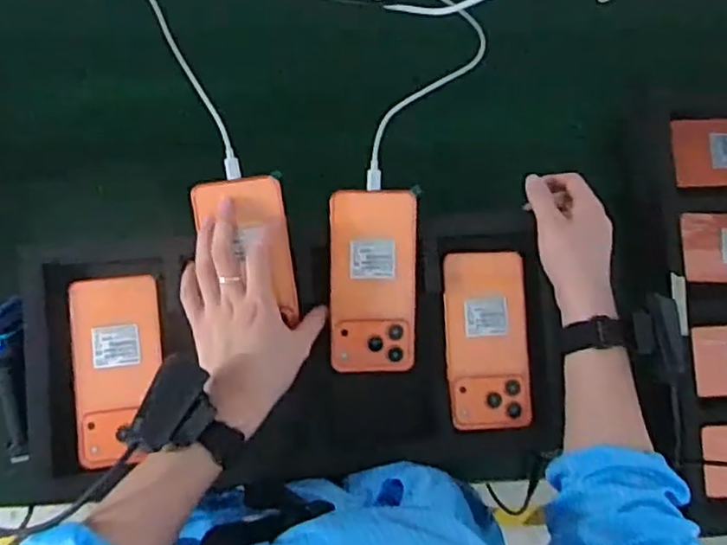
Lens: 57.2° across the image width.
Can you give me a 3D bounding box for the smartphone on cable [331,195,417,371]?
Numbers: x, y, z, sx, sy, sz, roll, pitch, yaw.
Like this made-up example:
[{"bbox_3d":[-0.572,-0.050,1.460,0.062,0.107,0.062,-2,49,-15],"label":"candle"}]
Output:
[{"bbox_3d":[0.009,0.009,0.608,0.078,0.006,0.164,-1,94,-4],"label":"smartphone on cable"}]

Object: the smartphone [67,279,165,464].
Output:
[{"bbox_3d":[-0.216,0.086,0.588,0.076,0.008,0.160,-5,84,-6],"label":"smartphone"}]

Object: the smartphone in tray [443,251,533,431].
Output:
[{"bbox_3d":[0.116,0.062,0.622,0.076,0.011,0.162,-2,83,-5],"label":"smartphone in tray"}]

